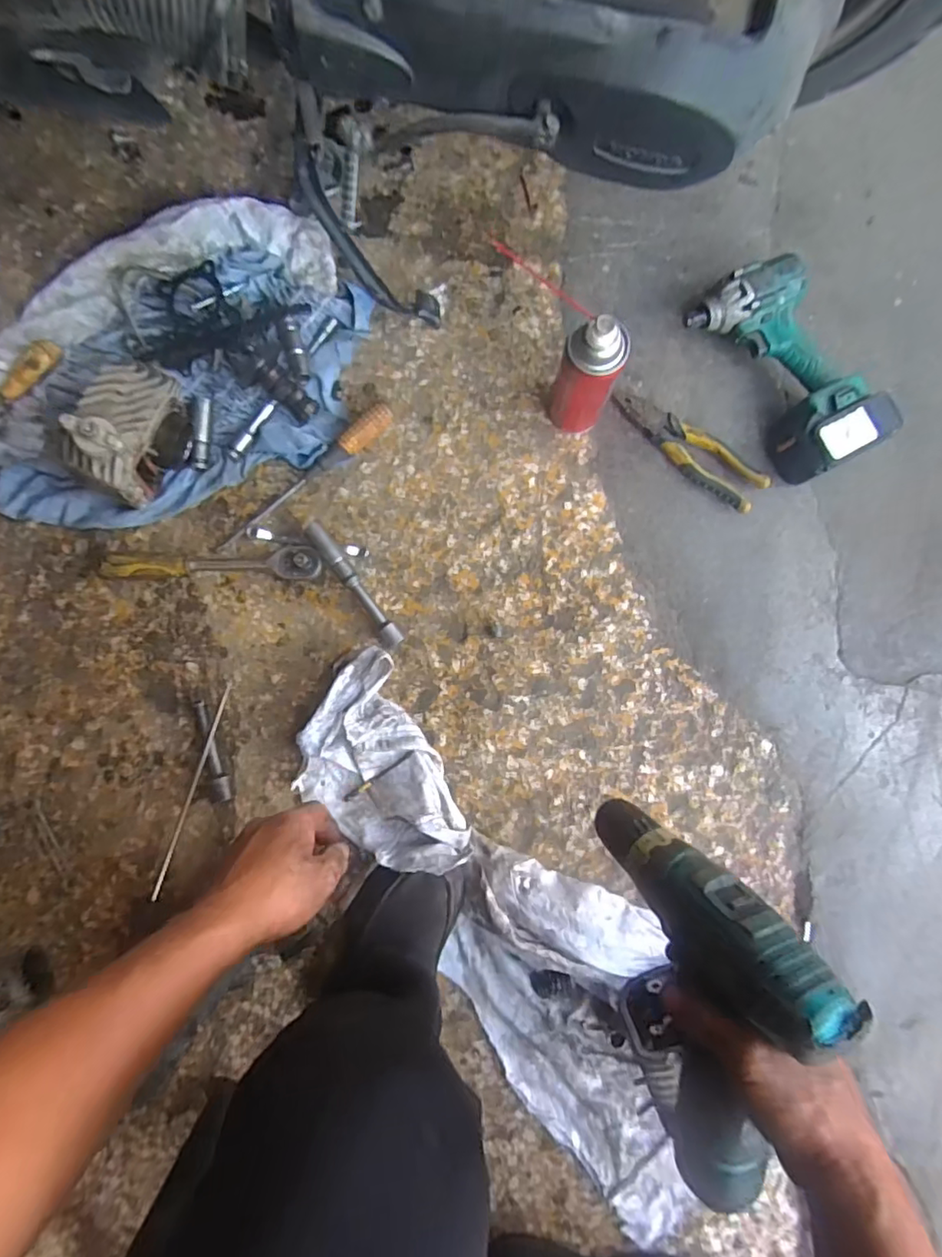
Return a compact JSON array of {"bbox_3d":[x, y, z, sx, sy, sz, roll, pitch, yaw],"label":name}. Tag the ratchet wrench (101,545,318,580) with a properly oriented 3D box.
[{"bbox_3d":[-0.293,-0.073,0.678,0.242,0.039,0.034,-1,87,-2],"label":"ratchet wrench"}]

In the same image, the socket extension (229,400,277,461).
[{"bbox_3d":[-0.251,-0.229,0.689,0.017,0.014,0.081,30,86,0],"label":"socket extension"}]

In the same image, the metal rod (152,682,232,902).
[{"bbox_3d":[-0.311,0.179,0.664,0.010,0.011,0.244,18,86,0],"label":"metal rod"}]

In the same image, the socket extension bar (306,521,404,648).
[{"bbox_3d":[-0.131,-0.050,0.673,0.021,0.026,0.166,-35,88,-3],"label":"socket extension bar"}]

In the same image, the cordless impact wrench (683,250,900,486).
[{"bbox_3d":[0.357,-0.288,0.676,0.126,0.070,0.239,-30,88,-3],"label":"cordless impact wrench"}]

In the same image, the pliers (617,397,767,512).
[{"bbox_3d":[0.247,-0.207,0.685,0.197,0.025,0.051,38,86,1],"label":"pliers"}]

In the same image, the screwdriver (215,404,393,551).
[{"bbox_3d":[-0.188,-0.169,0.681,0.247,0.024,0.032,-42,88,-3],"label":"screwdriver"}]

